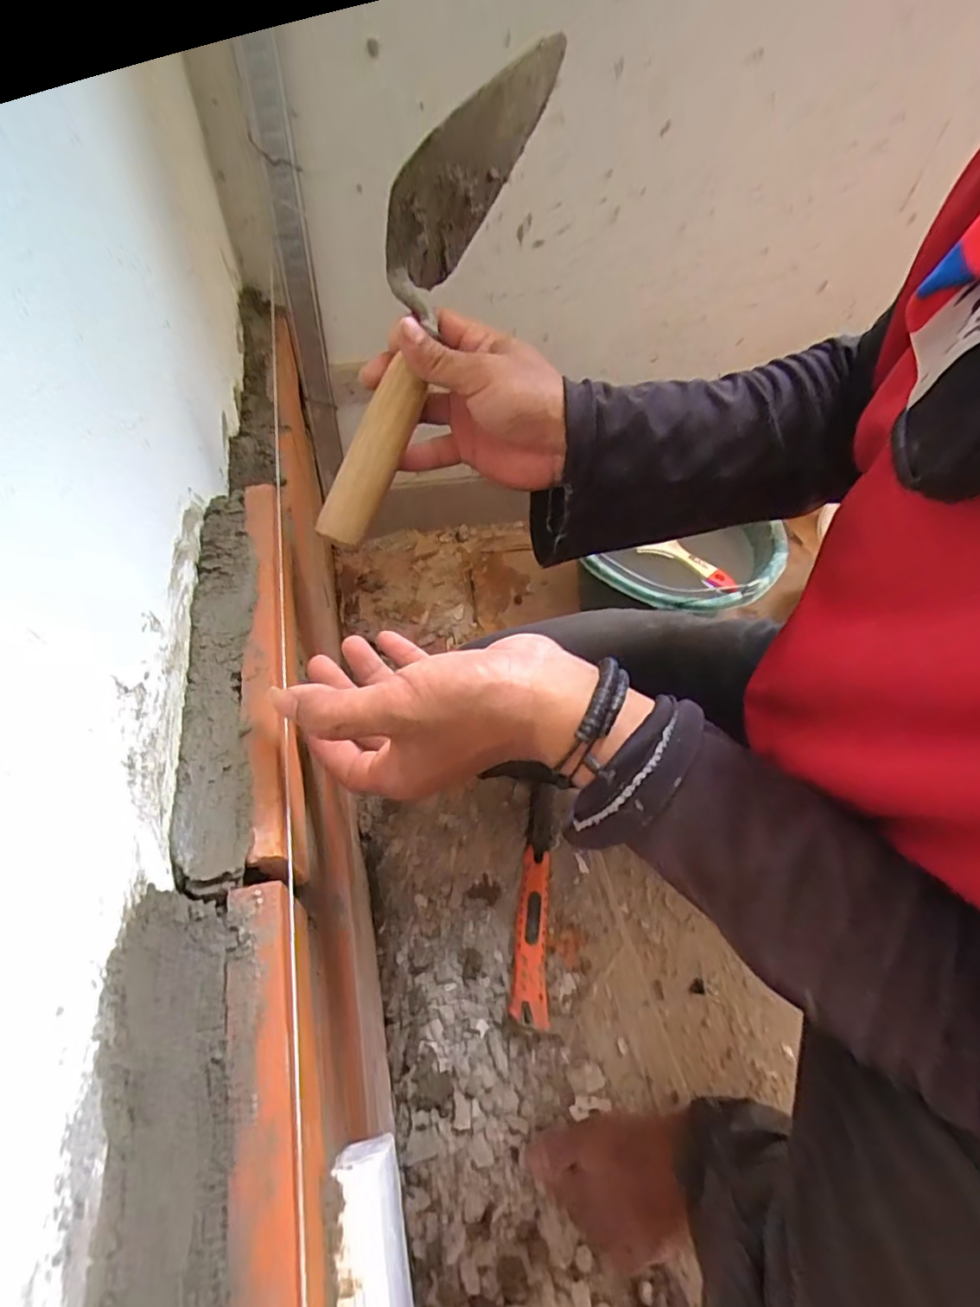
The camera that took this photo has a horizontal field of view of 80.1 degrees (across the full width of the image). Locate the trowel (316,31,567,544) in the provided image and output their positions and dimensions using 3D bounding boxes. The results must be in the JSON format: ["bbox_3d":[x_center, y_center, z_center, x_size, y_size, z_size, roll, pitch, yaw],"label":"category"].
[{"bbox_3d":[-0.037,-0.217,0.344,0.045,0.090,0.311,20,89,9],"label":"trowel"}]

